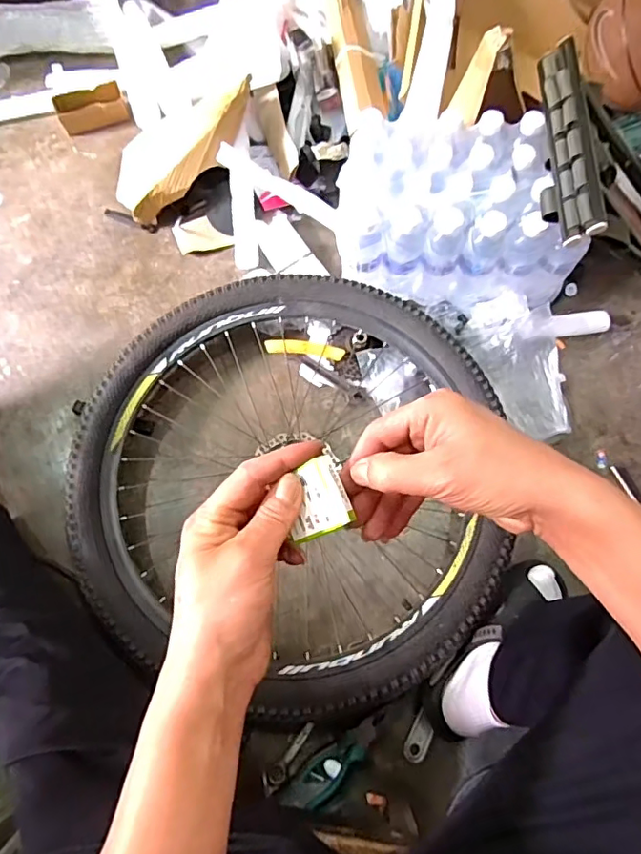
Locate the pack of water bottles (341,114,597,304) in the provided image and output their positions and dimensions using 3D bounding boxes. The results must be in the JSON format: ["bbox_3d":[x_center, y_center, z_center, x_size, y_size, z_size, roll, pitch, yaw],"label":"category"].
[{"bbox_3d":[0.216,-0.347,0.891,0.364,0.203,0.232,3,72,0],"label":"pack of water bottles"}]

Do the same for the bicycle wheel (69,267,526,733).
[{"bbox_3d":[-0.056,0.077,0.827,0.600,0.102,0.629,0,72,-1],"label":"bicycle wheel"}]

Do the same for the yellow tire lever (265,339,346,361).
[{"bbox_3d":[-0.025,-0.129,0.884,0.129,0.016,0.026,8,72,2],"label":"yellow tire lever"}]

